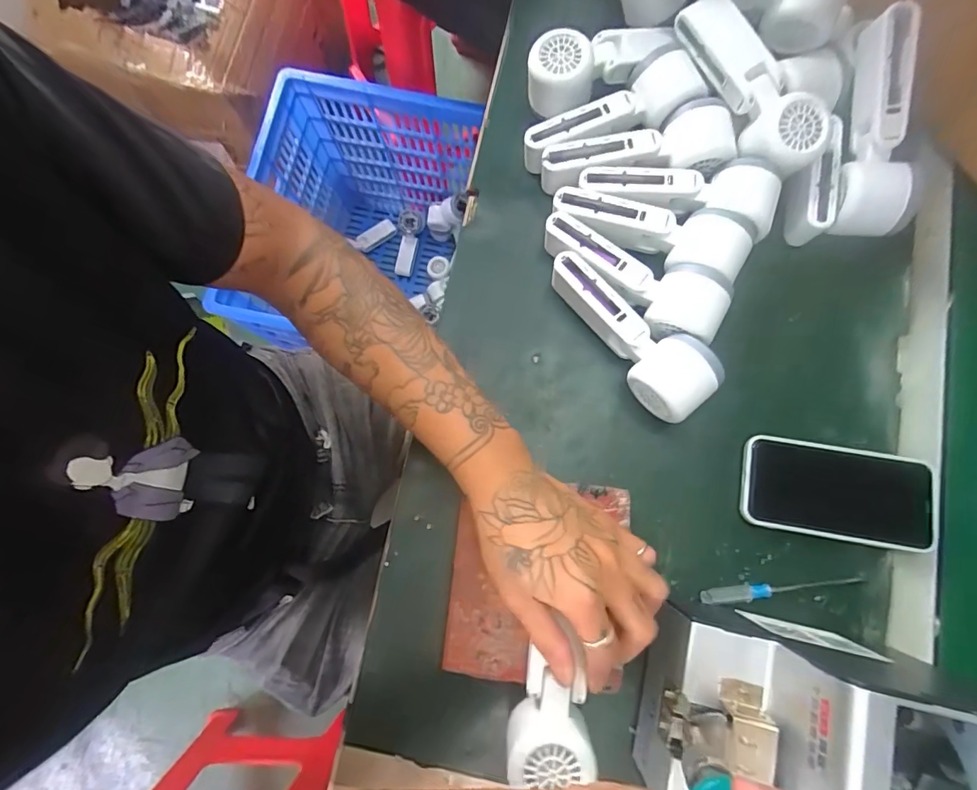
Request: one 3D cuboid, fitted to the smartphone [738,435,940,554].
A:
[{"bbox_3d":[0.283,0.079,0.386,0.145,0.016,0.074,9,80,2],"label":"smartphone"}]

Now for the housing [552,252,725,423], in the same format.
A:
[{"bbox_3d":[0.112,-0.051,0.396,0.164,0.058,0.054,44,83,8],"label":"housing"}]

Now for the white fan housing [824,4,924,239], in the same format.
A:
[{"bbox_3d":[0.320,-0.220,0.395,0.056,0.046,0.168,-6,103,0],"label":"white fan housing"}]

